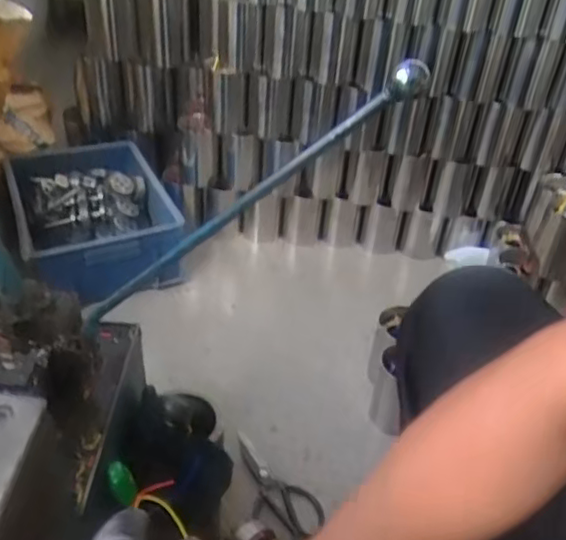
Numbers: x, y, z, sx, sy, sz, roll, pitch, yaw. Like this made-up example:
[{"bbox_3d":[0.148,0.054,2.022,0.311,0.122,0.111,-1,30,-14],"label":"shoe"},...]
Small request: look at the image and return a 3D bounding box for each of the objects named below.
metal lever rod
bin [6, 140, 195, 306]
[{"bbox_3d":[-0.047,-0.049,0.544,0.396,0.025,0.024,-33,28,26],"label":"metal lever rod"},{"bbox_3d":[-0.392,-0.107,1.340,0.314,0.156,0.424,-12,41,-20],"label":"bin"}]

